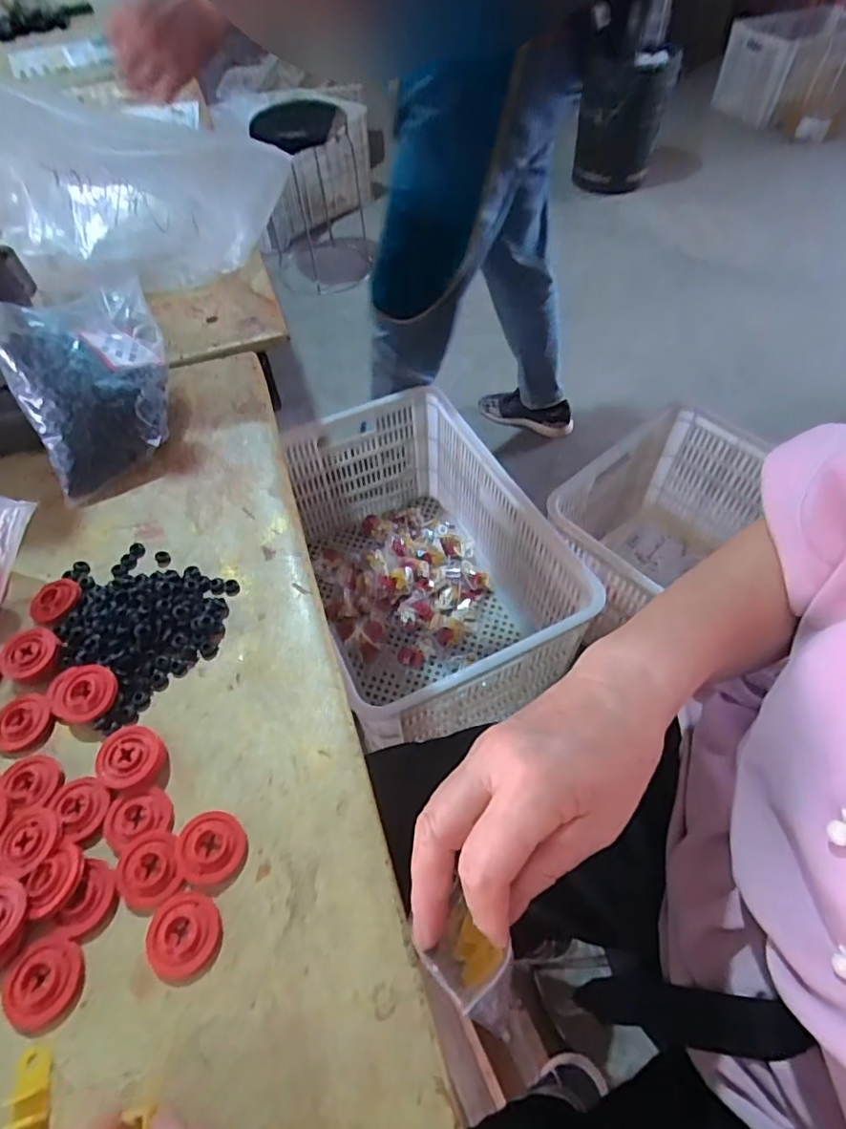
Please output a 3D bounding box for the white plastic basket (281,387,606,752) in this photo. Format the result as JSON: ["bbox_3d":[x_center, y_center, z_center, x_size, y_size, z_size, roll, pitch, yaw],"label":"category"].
[{"bbox_3d":[-0.009,0.002,1.096,0.404,0.326,0.618,-23,57,-12],"label":"white plastic basket"}]

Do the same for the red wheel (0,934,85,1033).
[{"bbox_3d":[-0.172,0.188,0.251,0.033,0.007,0.033,-2,55,2],"label":"red wheel"}]

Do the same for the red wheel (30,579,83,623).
[{"bbox_3d":[-0.242,0.024,0.368,0.031,0.009,0.029,-2,55,3],"label":"red wheel"}]

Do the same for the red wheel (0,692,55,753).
[{"bbox_3d":[-0.230,0.089,0.321,0.030,0.007,0.034,-15,56,-7],"label":"red wheel"}]

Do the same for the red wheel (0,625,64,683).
[{"bbox_3d":[-0.242,0.054,0.341,0.038,0.009,0.034,15,57,13],"label":"red wheel"}]

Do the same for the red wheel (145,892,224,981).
[{"bbox_3d":[-0.111,0.172,0.259,0.034,0.008,0.032,-2,55,3],"label":"red wheel"}]

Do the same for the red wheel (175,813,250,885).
[{"bbox_3d":[-0.106,0.141,0.278,0.033,0.010,0.032,-2,55,3],"label":"red wheel"}]

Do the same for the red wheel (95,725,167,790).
[{"bbox_3d":[-0.159,0.105,0.303,0.033,0.012,0.032,-2,55,3],"label":"red wheel"}]

